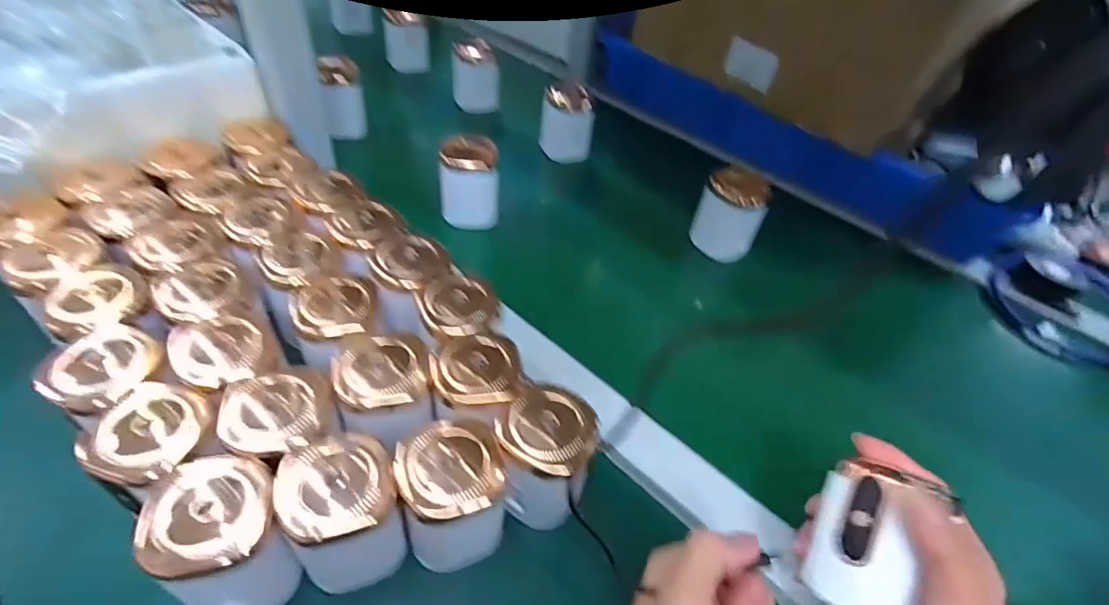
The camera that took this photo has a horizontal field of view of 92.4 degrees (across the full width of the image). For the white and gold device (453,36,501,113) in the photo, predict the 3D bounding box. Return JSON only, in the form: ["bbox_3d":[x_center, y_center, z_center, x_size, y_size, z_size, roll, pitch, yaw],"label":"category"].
[{"bbox_3d":[-0.106,-0.305,0.721,0.062,0.074,0.048,1,45,-7],"label":"white and gold device"}]

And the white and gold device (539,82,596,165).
[{"bbox_3d":[0.016,-0.221,0.646,0.063,0.078,0.065,6,45,-2],"label":"white and gold device"}]

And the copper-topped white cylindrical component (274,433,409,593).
[{"bbox_3d":[-0.115,0.113,0.294,0.054,0.076,0.055,4,45,-4],"label":"copper-topped white cylindrical component"}]

